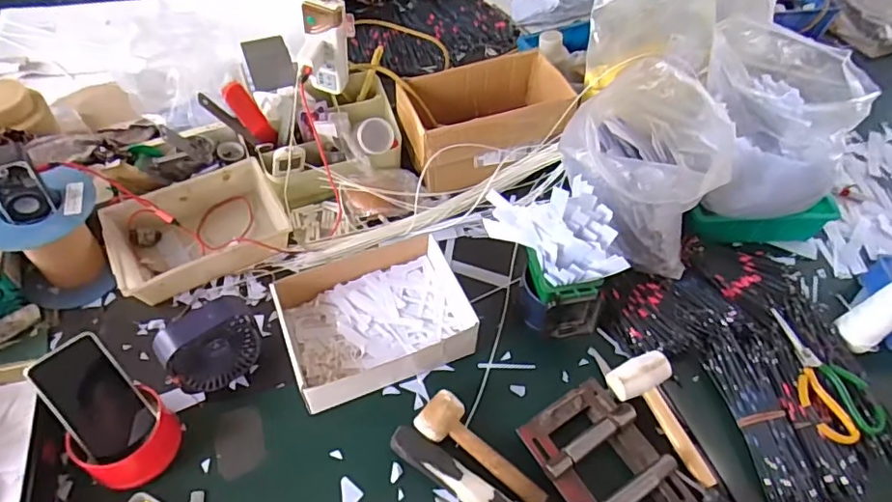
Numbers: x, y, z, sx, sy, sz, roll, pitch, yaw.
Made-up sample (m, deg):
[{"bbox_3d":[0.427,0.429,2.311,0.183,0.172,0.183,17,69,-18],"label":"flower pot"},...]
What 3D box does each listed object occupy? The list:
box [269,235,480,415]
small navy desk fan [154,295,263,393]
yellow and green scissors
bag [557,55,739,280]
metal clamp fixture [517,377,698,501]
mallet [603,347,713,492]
[{"bbox_3d":[-0.101,0.088,0.786,0.250,0.063,0.200,-18,58,-16],"label":"box"},{"bbox_3d":[-0.298,0.124,0.717,0.064,0.117,0.119,37,60,21],"label":"small navy desk fan"},{"bbox_3d":[0.505,0.168,0.764,0.098,0.018,0.185,-17,57,-15],"label":"yellow and green scissors"},{"bbox_3d":[0.281,-0.112,0.815,0.224,0.226,0.182,25,56,13],"label":"bag"},{"bbox_3d":[0.197,0.271,0.686,0.139,0.061,0.197,-26,60,-21],"label":"metal clamp fixture"},{"bbox_3d":[0.278,0.216,0.715,0.087,0.038,0.175,-12,56,-13],"label":"mallet"}]

